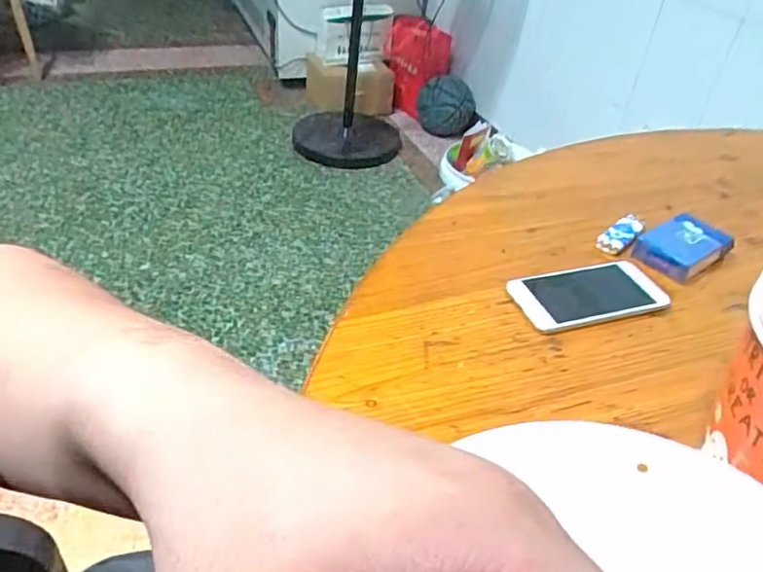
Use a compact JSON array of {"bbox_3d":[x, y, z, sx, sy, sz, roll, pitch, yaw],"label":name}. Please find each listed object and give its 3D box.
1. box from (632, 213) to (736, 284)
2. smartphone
[{"bbox_3d":[0.285,-0.038,0.584,0.087,0.023,0.062,-26,48,-33],"label":"box"},{"bbox_3d":[0.175,0.006,0.530,0.135,0.011,0.063,-8,41,-16],"label":"smartphone"}]

